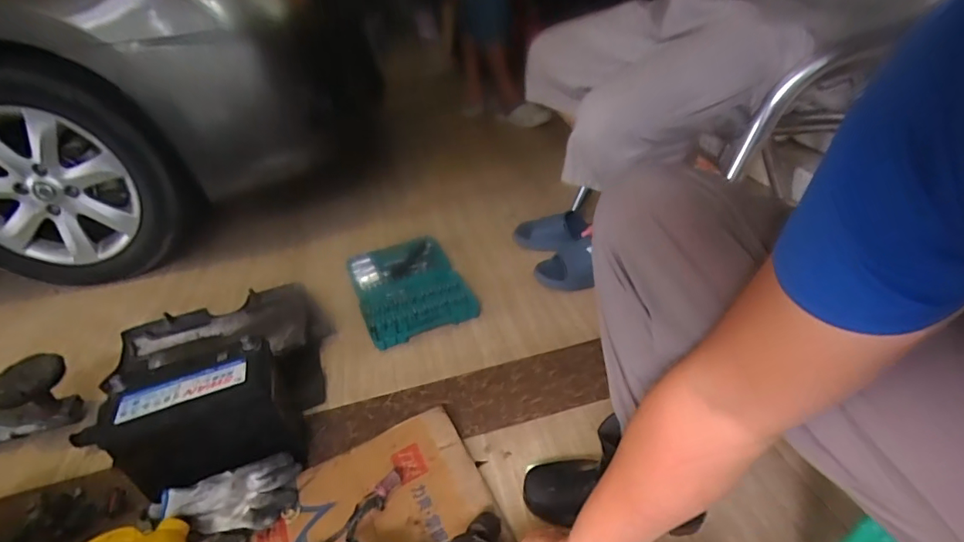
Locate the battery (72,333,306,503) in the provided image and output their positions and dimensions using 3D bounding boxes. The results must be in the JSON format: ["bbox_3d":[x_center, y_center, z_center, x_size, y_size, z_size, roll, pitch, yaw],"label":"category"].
[{"bbox_3d":[-0.440,0.239,0.806,0.241,0.179,0.124,-16,35,-14],"label":"battery"}]

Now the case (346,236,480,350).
[{"bbox_3d":[-0.184,0.029,1.237,0.257,0.046,0.373,-18,36,-16],"label":"case"}]

